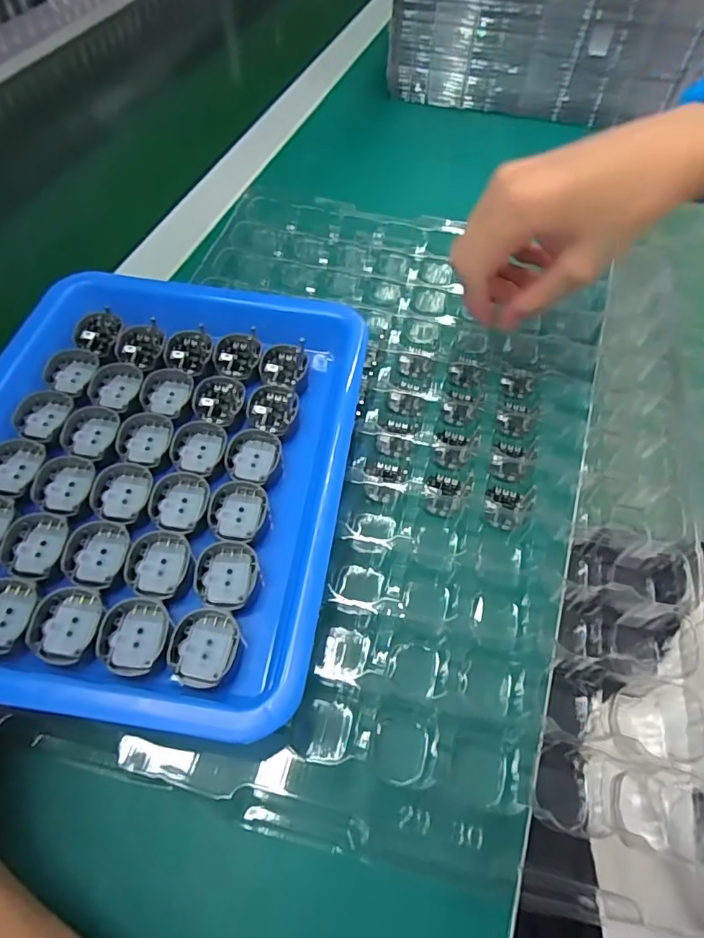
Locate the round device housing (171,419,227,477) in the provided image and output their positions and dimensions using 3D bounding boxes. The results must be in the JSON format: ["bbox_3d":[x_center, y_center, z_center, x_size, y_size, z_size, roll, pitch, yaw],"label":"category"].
[{"bbox_3d":[-0.074,-0.011,0.250,0.024,0.008,0.028,15,59,10],"label":"round device housing"}]

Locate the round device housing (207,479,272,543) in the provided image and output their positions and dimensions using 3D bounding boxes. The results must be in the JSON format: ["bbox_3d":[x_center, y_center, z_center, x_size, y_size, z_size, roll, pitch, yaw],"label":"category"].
[{"bbox_3d":[-0.051,0.020,0.236,0.025,0.011,0.029,7,58,6],"label":"round device housing"}]

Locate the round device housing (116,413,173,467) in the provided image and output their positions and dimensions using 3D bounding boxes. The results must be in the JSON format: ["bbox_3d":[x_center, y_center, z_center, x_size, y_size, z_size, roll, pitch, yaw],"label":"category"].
[{"bbox_3d":[-0.100,-0.015,0.250,0.023,0.009,0.028,2,58,2],"label":"round device housing"}]

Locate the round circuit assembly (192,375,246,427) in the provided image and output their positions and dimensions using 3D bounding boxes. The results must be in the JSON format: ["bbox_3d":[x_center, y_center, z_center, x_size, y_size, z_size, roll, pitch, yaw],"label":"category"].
[{"bbox_3d":[-0.068,-0.035,0.263,0.024,0.004,0.028,12,58,8],"label":"round circuit assembly"}]

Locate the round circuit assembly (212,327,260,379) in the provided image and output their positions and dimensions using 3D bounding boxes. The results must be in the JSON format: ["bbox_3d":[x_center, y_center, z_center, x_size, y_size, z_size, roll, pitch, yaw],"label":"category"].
[{"bbox_3d":[-0.062,-0.061,0.281,0.024,0.007,0.032,-9,58,-5],"label":"round circuit assembly"}]

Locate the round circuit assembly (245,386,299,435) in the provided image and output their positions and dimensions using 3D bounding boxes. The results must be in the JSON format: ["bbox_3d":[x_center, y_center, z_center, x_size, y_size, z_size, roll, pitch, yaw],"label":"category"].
[{"bbox_3d":[-0.040,-0.031,0.262,0.024,0.004,0.027,11,58,8],"label":"round circuit assembly"}]

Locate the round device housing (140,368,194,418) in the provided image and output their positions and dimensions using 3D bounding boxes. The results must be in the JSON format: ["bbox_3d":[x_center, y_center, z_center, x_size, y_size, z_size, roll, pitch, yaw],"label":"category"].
[{"bbox_3d":[-0.095,-0.038,0.266,0.024,0.007,0.029,-4,58,-2],"label":"round device housing"}]

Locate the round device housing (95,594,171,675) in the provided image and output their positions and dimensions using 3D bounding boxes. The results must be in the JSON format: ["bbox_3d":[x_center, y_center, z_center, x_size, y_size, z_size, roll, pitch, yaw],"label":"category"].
[{"bbox_3d":[-0.083,0.063,0.200,0.024,0.005,0.028,1,57,1],"label":"round device housing"}]

